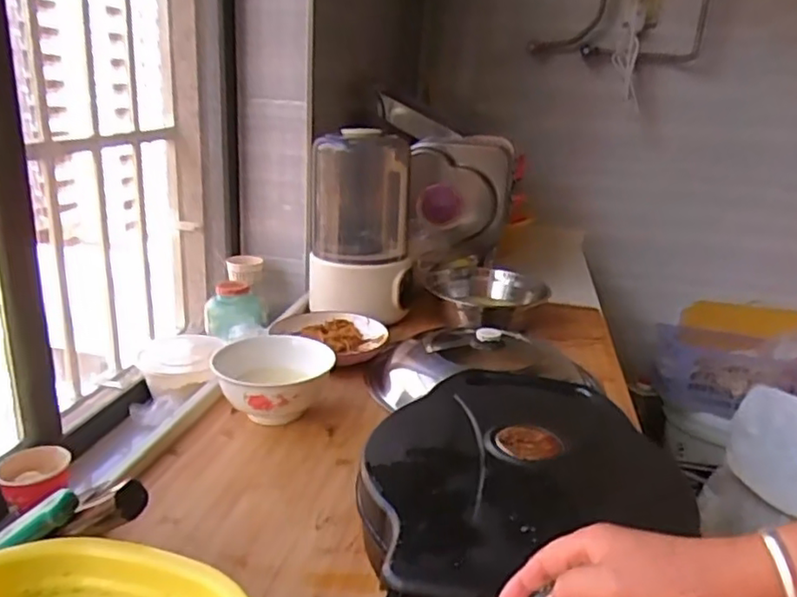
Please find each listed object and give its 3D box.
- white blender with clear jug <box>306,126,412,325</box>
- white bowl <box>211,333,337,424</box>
[{"bbox_3d":[-0.067,-0.133,1.109,0.178,0.313,0.167,1,19,-7],"label":"white blender with clear jug"},{"bbox_3d":[-0.160,0.111,0.810,0.141,0.077,0.134,2,22,-1],"label":"white bowl"}]

